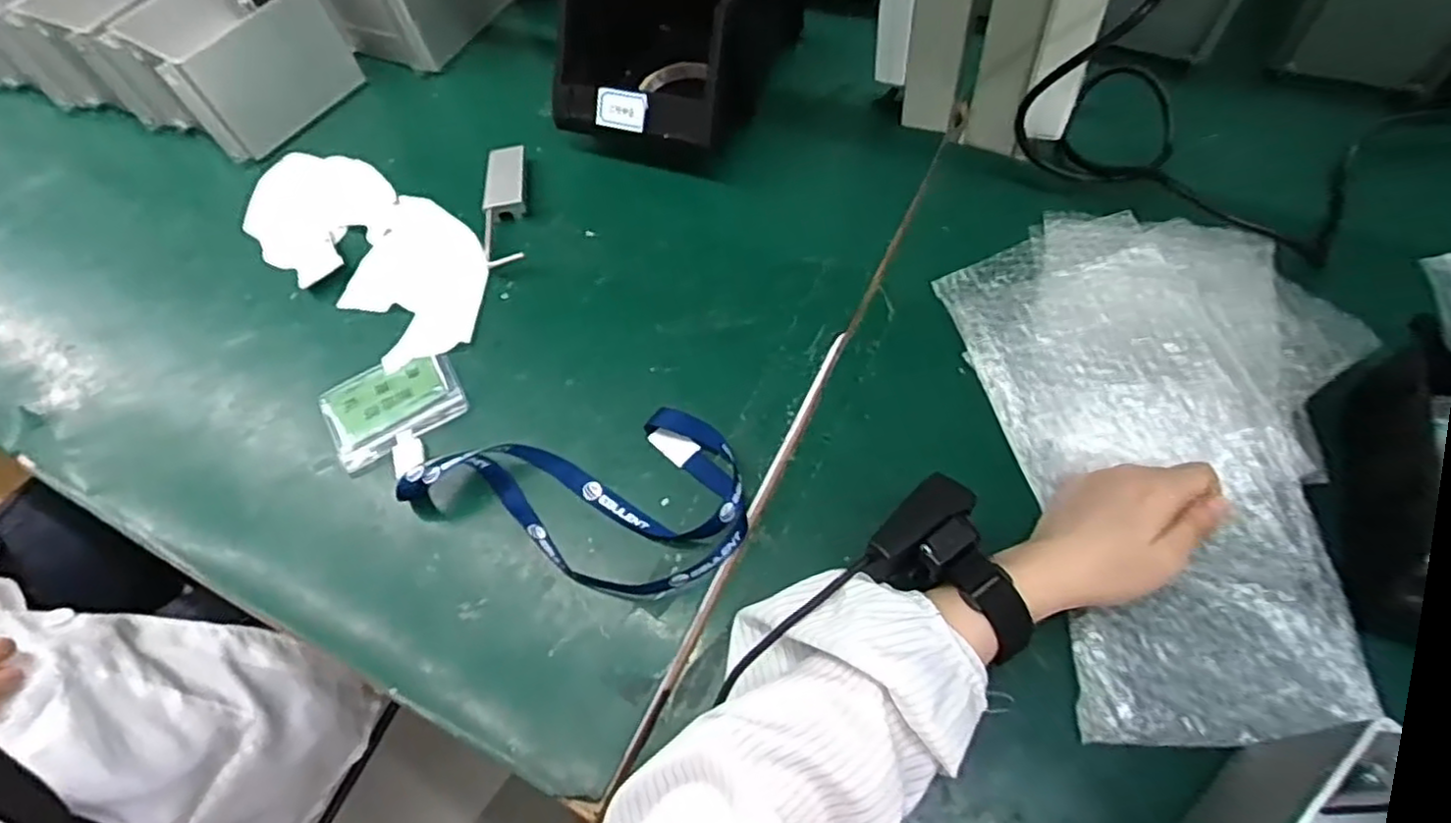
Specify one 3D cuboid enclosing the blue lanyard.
[{"bbox_3d":[-0.111,0.060,0.475,0.245,0.028,0.120,-3,59,4],"label":"blue lanyard"}]

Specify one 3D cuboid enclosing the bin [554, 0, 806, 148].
[{"bbox_3d":[-0.039,-0.349,0.649,0.156,0.116,0.247,17,63,16],"label":"bin"}]

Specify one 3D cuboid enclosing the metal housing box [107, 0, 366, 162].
[{"bbox_3d":[-0.484,-0.361,0.721,0.157,0.096,0.165,36,69,24],"label":"metal housing box"}]

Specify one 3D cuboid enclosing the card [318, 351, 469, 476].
[{"bbox_3d":[-0.252,-0.008,0.542,0.097,0.007,0.084,-33,61,-13],"label":"card"}]

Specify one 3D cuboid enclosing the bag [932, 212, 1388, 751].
[{"bbox_3d":[0.298,0.012,0.457,0.239,0.031,0.354,-8,62,0],"label":"bag"}]

